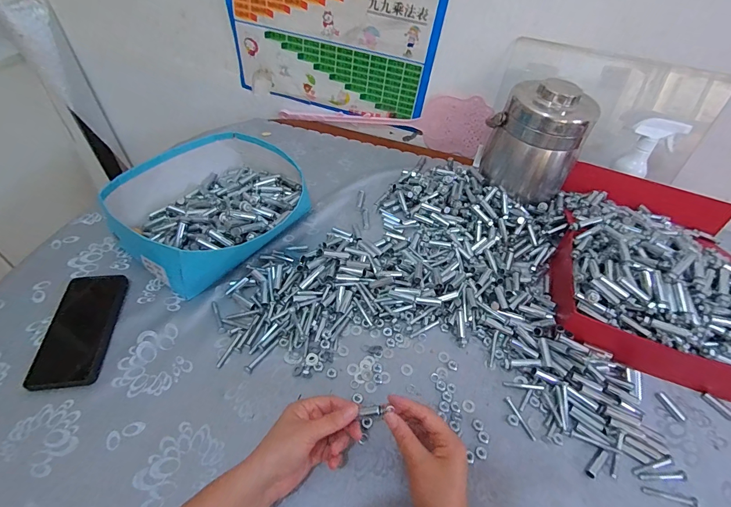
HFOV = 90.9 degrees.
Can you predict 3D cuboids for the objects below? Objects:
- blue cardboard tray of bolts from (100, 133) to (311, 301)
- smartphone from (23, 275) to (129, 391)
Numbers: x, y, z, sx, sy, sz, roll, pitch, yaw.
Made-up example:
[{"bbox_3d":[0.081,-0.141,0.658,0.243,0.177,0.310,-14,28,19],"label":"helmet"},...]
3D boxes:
[{"bbox_3d":[-0.255,-0.090,0.627,0.273,0.085,0.306,31,52,20],"label":"blue cardboard tray of bolts"},{"bbox_3d":[-0.388,0.099,0.495,0.079,0.008,0.170,-3,48,-10],"label":"smartphone"}]

